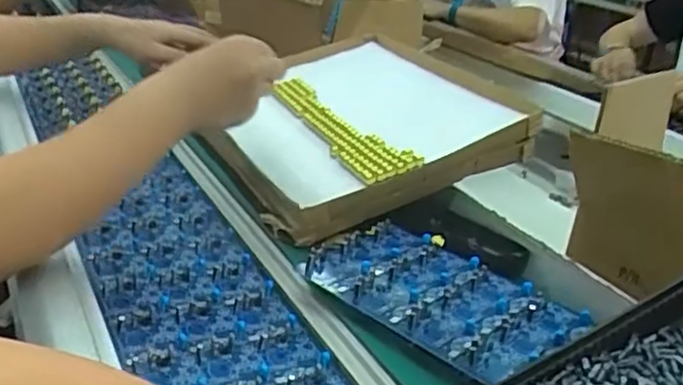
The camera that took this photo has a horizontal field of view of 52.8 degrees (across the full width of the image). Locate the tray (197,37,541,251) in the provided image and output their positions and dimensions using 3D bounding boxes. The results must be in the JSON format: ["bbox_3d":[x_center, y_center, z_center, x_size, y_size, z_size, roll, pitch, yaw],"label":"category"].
[{"bbox_3d":[0.011,-0.082,0.786,0.301,0.052,0.368,-22,36,-17],"label":"tray"}]

